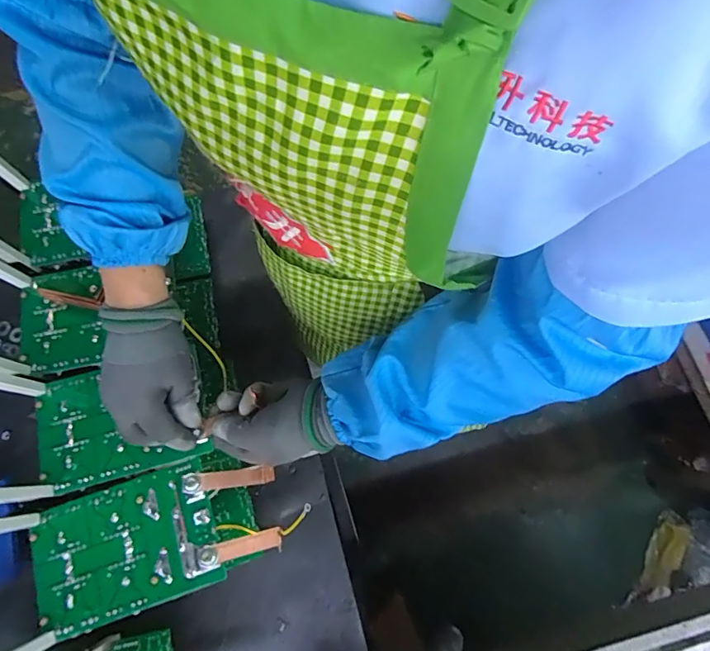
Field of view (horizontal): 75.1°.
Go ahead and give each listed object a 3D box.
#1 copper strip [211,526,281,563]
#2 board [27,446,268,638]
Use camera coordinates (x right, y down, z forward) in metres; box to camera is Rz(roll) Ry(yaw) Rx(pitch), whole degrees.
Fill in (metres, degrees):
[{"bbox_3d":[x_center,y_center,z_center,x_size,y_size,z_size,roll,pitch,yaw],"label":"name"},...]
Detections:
[{"bbox_3d":[-0.098,0.203,0.427,0.060,0.011,0.017,-15,73,-4],"label":"copper strip"},{"bbox_3d":[-0.195,0.199,0.434,0.194,0.024,0.110,-19,73,-5],"label":"board"}]

